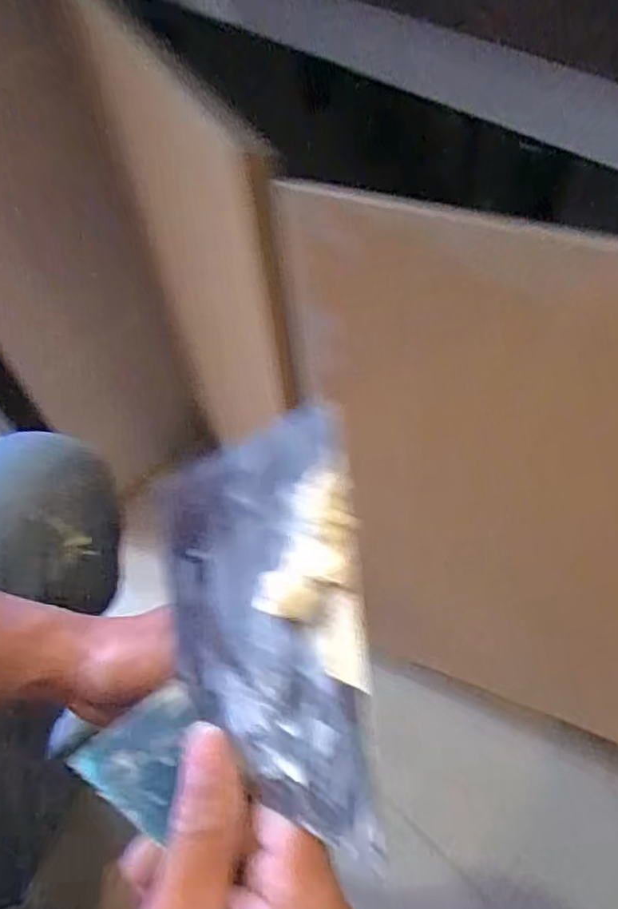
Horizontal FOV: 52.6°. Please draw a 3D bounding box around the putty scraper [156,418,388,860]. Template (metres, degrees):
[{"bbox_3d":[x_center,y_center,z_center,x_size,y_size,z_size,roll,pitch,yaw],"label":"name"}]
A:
[{"bbox_3d":[-0.019,0.062,0.225,0.101,0.008,0.133,-18,78,42],"label":"putty scraper"}]

